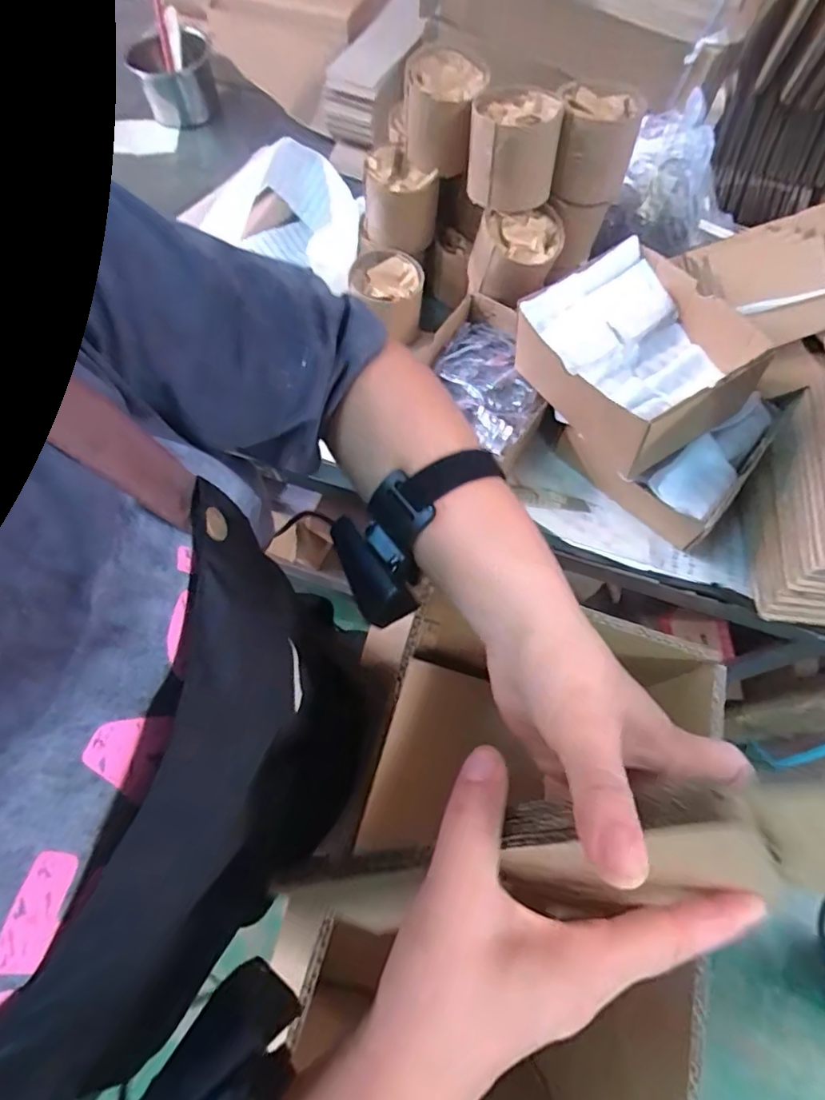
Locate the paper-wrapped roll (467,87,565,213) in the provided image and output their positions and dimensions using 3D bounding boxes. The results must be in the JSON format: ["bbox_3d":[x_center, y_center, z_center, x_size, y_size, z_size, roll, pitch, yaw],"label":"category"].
[{"bbox_3d":[0.109,-0.437,0.615,0.094,0.080,0.087,1,68,-2],"label":"paper-wrapped roll"}]

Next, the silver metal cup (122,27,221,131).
[{"bbox_3d":[-0.388,-0.771,0.918,0.128,0.074,0.130,-9,68,-5],"label":"silver metal cup"}]

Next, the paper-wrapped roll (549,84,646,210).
[{"bbox_3d":[0.202,-0.455,0.632,0.087,0.074,0.092,14,68,4],"label":"paper-wrapped roll"}]

